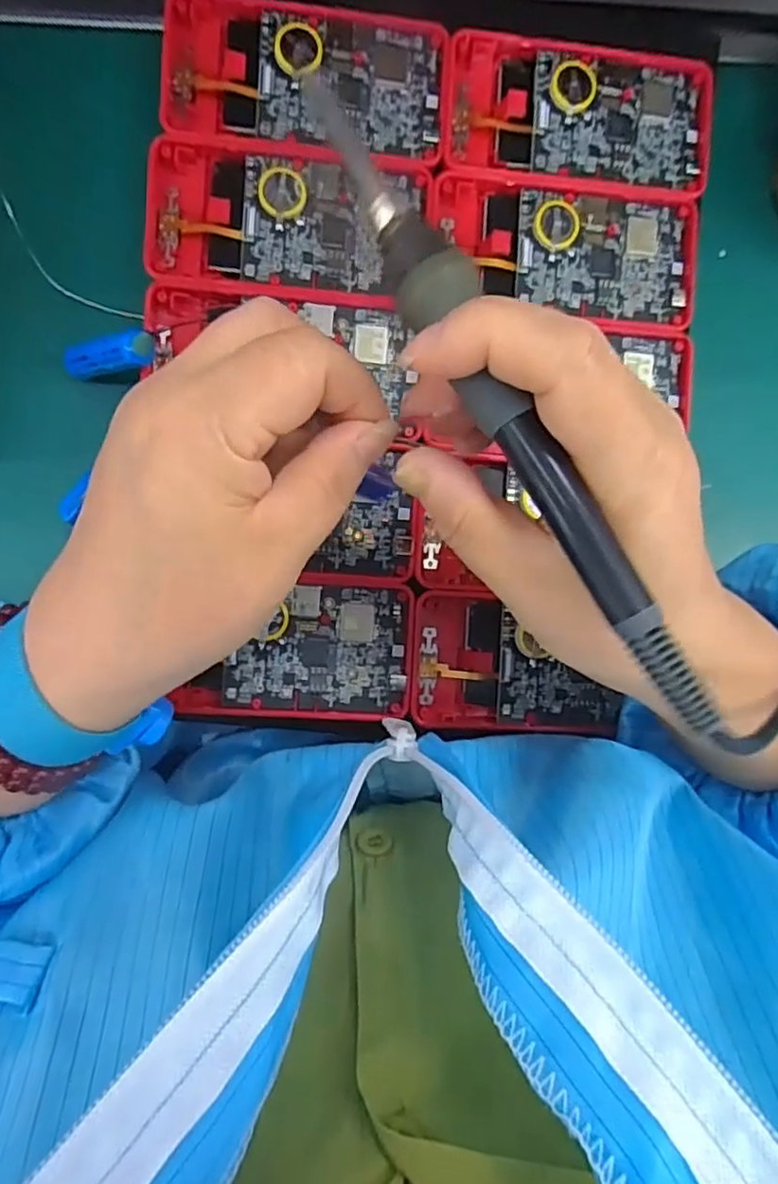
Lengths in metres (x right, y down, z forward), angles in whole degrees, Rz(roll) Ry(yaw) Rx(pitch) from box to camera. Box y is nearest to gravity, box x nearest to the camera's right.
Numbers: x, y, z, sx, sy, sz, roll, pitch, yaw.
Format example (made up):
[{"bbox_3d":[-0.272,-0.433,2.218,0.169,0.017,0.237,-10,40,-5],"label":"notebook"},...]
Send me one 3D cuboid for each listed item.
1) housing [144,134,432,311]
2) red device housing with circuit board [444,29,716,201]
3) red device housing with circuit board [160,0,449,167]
[{"bbox_3d":[-0.045,-0.162,0.285,0.119,0.012,0.063,4,91,-5],"label":"housing"},{"bbox_3d":[0.088,-0.217,0.291,0.122,0.009,0.063,2,91,-5],"label":"red device housing with circuit board"},{"bbox_3d":[-0.036,-0.226,0.284,0.121,0.013,0.065,3,91,-5],"label":"red device housing with circuit board"}]

